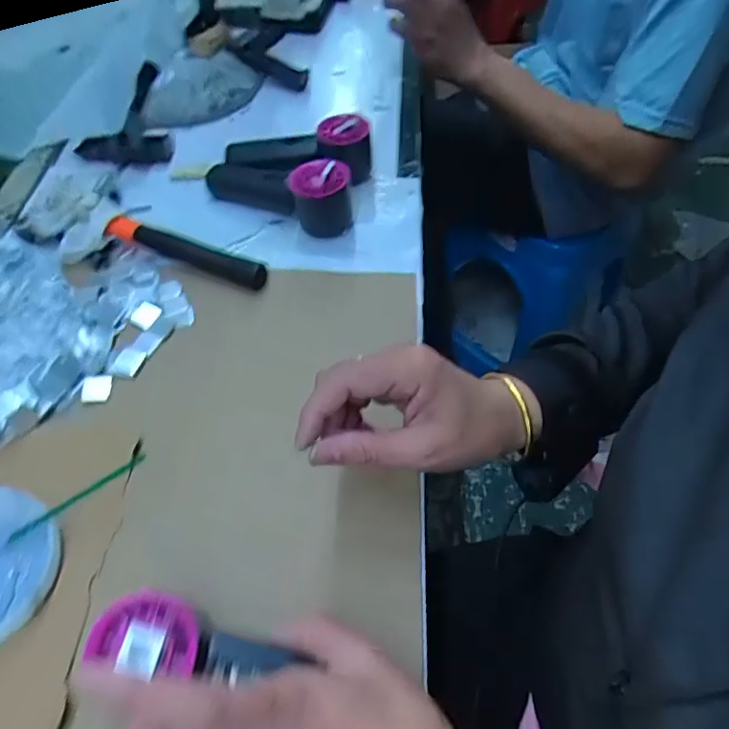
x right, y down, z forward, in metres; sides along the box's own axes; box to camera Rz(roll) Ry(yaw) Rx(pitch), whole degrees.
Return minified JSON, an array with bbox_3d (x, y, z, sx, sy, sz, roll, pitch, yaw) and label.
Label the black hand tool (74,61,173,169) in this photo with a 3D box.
[{"bbox_3d":[-0.277,-0.281,0.635,0.107,0.044,0.144,-15,55,-12],"label":"black hand tool"}]

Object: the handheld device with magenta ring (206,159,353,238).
[{"bbox_3d":[-0.085,-0.185,0.560,0.149,0.064,0.063,19,56,14],"label":"handheld device with magenta ring"}]

